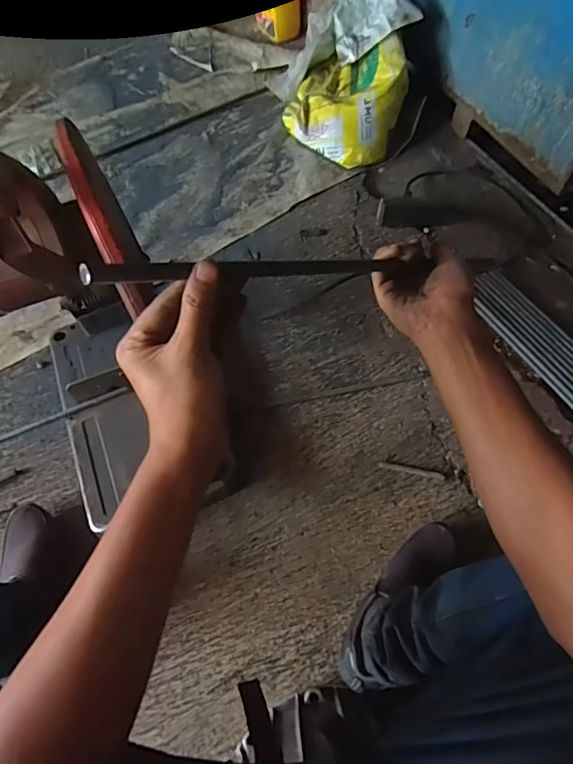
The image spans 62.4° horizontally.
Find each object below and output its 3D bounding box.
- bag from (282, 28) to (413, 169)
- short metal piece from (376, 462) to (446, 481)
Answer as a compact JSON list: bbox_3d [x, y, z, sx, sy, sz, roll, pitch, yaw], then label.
[{"bbox_3d":[0.159,-0.762,1.283,0.289,0.179,0.260,27,64,17],"label":"bag"},{"bbox_3d":[0.220,0.158,0.836,0.111,0.013,0.012,13,59,7],"label":"short metal piece"}]

